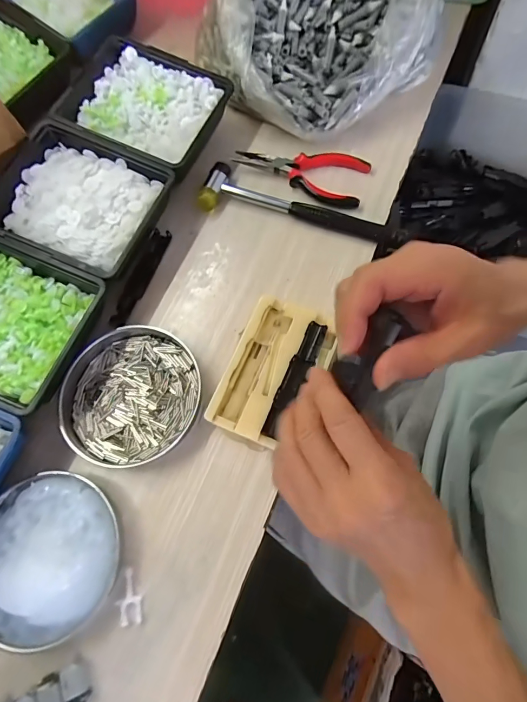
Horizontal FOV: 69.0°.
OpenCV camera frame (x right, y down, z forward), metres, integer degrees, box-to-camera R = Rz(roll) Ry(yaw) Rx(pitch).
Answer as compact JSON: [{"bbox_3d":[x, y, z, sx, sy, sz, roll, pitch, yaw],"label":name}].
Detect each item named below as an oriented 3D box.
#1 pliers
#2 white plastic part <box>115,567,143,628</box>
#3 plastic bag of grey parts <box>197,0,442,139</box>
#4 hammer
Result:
[{"bbox_3d":[0.042,-0.213,0.450,0.155,0.013,0.067,14,71,10],"label":"pliers"},{"bbox_3d":[-0.112,0.206,0.322,0.021,0.007,0.040,-9,69,2],"label":"white plastic part"},{"bbox_3d":[0.068,-0.404,0.447,0.242,0.145,0.257,40,77,17],"label":"plastic bag of grey parts"},{"bbox_3d":[0.037,-0.161,0.429,0.225,0.025,0.054,20,72,12],"label":"hammer"}]

